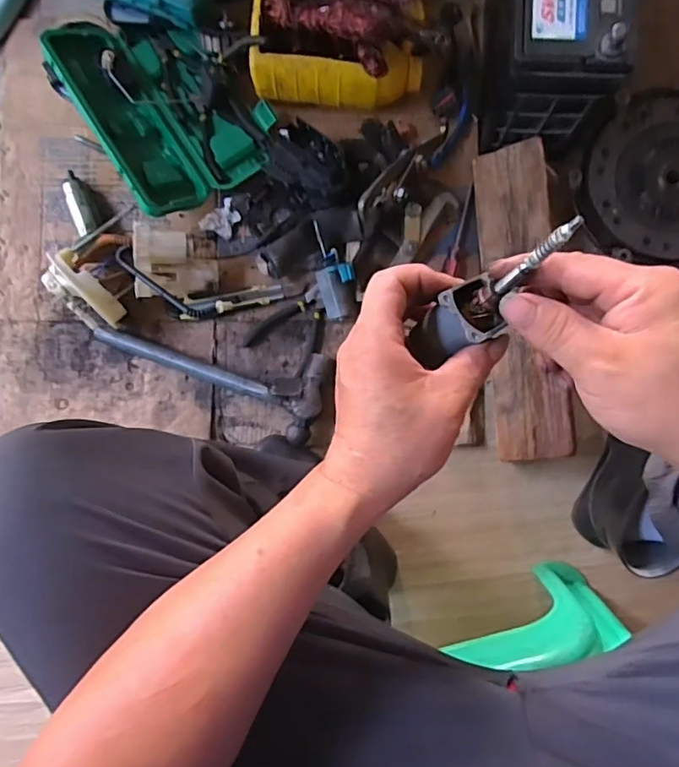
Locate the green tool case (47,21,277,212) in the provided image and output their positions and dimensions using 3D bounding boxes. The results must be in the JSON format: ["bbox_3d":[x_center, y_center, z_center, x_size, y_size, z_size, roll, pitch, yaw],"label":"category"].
[{"bbox_3d":[-0.239,-0.382,0.721,0.203,0.072,0.294,-37,85,0],"label":"green tool case"}]

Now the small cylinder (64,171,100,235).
[{"bbox_3d":[-0.360,-0.248,0.749,0.029,0.032,0.096,-22,85,2],"label":"small cylinder"}]

